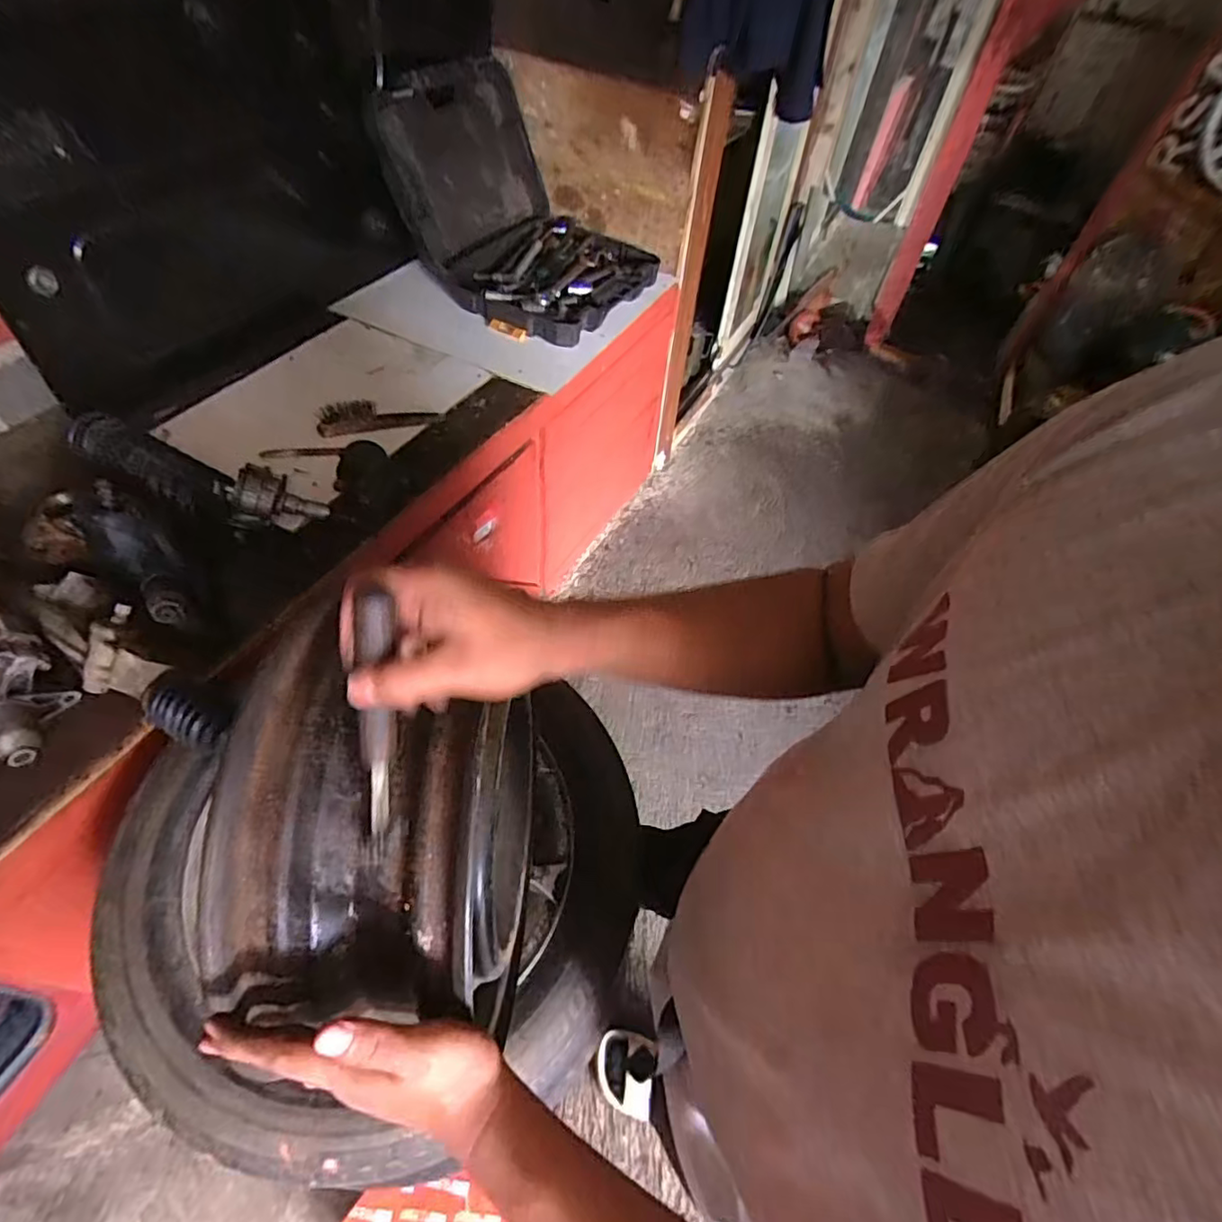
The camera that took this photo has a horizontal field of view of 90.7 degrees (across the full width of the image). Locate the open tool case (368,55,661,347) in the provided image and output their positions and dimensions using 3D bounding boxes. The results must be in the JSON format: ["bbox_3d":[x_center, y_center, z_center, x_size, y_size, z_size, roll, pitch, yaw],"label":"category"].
[{"bbox_3d":[-0.174,-0.887,1.338,0.500,0.379,0.497,36,57,22],"label":"open tool case"}]

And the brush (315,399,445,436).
[{"bbox_3d":[-0.402,-0.340,1.053,0.207,0.058,0.021,-9,53,-13],"label":"brush"}]

